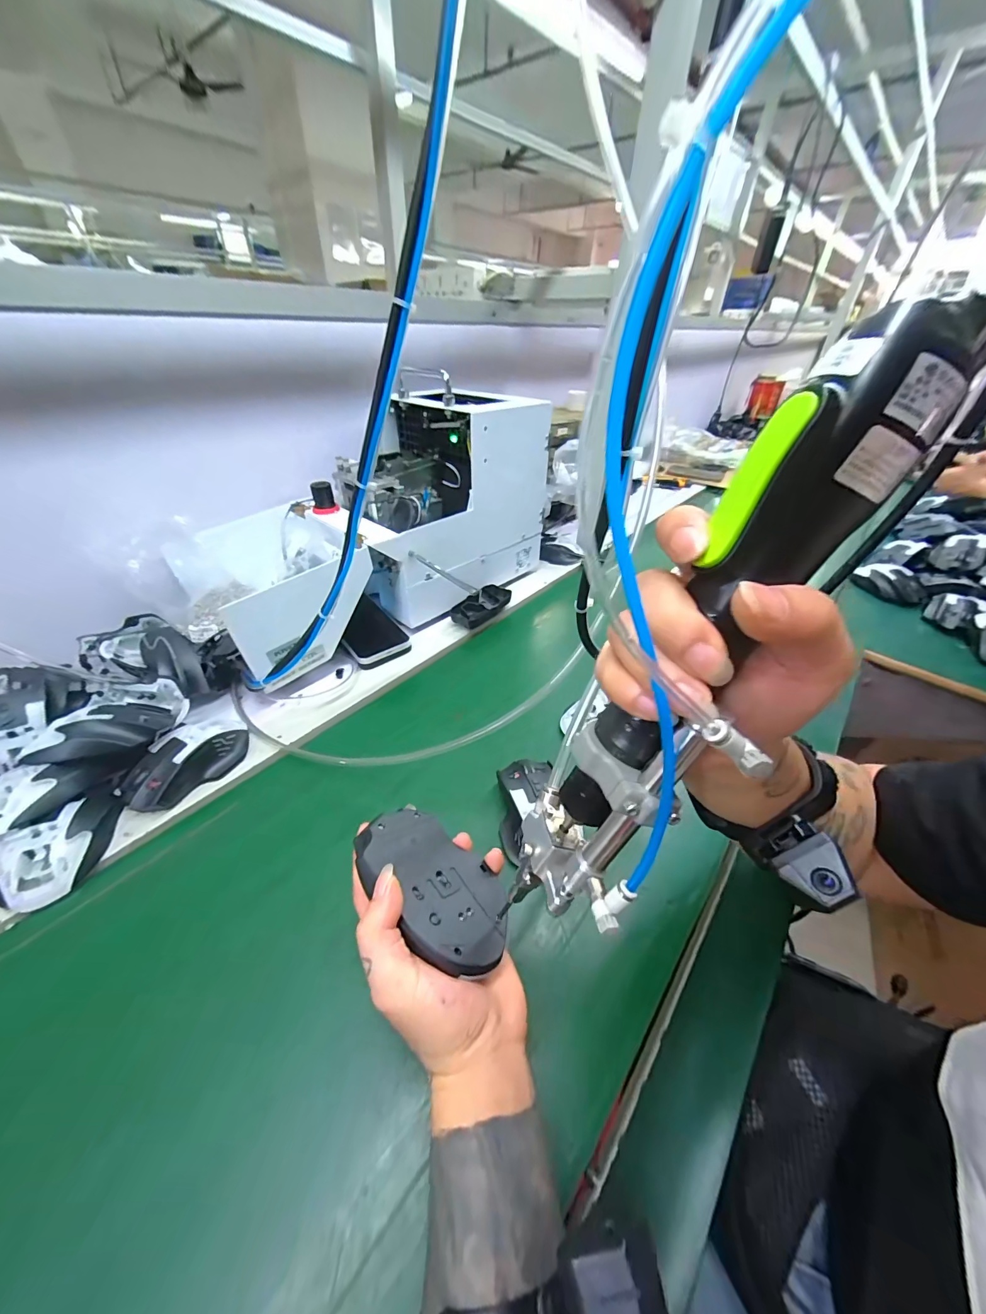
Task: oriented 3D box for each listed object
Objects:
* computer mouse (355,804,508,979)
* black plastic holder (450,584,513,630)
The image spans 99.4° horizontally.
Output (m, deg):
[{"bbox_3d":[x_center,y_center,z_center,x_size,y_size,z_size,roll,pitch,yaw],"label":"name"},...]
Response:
[{"bbox_3d":[-0.045,0.156,0.274,0.109,0.040,0.070,36,20,25],"label":"computer mouse"},{"bbox_3d":[-0.016,-0.079,0.659,0.047,0.033,0.111,27,46,28],"label":"black plastic holder"}]

